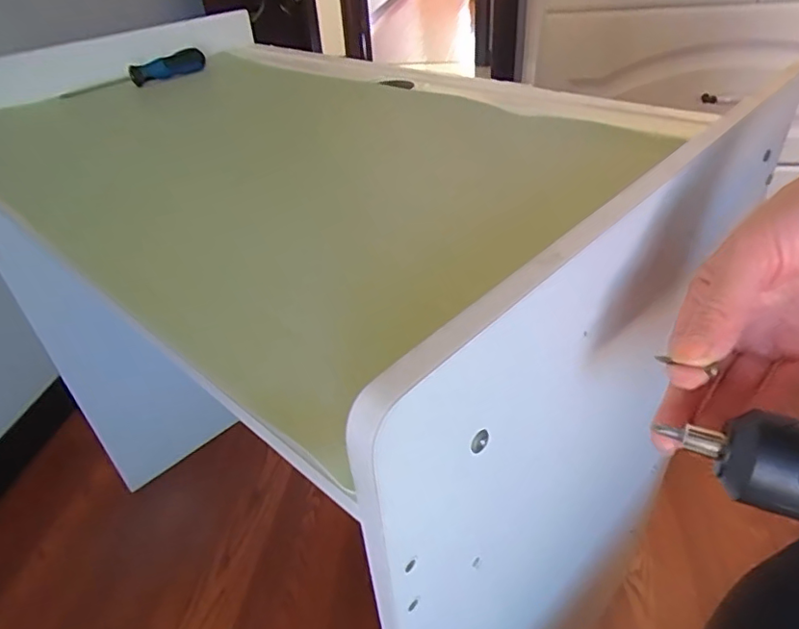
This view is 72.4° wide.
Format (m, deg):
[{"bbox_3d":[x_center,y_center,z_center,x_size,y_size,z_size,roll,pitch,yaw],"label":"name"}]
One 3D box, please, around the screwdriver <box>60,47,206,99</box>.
[{"bbox_3d":[-0.362,-0.334,0.750,0.187,0.032,0.036,-21,39,-25],"label":"screwdriver"}]

